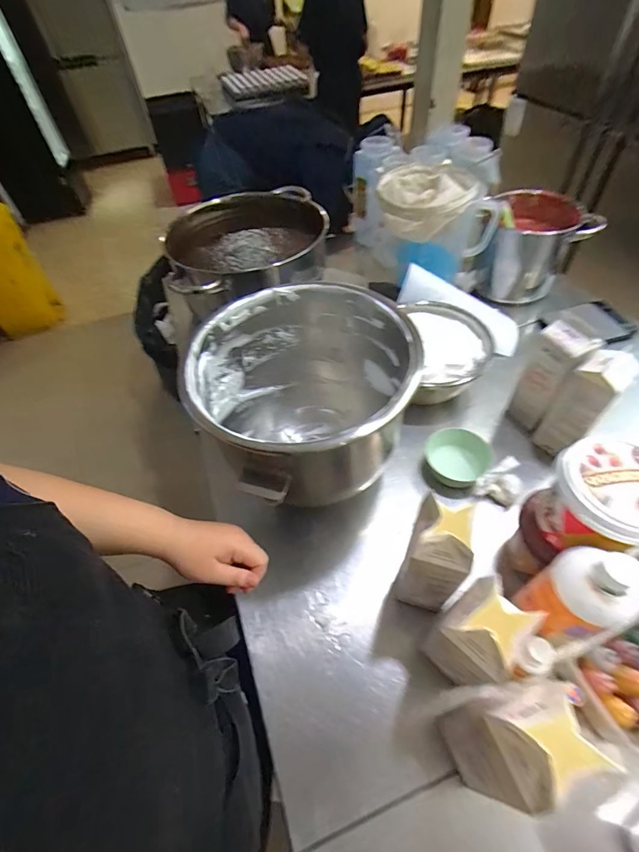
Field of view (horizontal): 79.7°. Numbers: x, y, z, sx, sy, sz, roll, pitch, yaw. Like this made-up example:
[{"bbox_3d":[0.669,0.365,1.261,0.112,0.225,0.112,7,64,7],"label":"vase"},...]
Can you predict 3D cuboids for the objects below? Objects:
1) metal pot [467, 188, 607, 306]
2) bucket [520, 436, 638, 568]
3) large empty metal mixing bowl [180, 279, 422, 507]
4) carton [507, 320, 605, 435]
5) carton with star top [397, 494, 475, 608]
[{"bbox_3d":[0.542,-0.468,1.021,0.253,0.208,0.205,1,53,6],"label":"metal pot"},{"bbox_3d":[0.342,0.115,0.490,0.127,0.164,0.123,-3,52,3],"label":"bucket"},{"bbox_3d":[-0.022,-0.026,0.647,0.320,0.266,0.330,-3,52,3],"label":"large empty metal mixing bowl"},{"bbox_3d":[0.421,-0.088,0.714,0.064,0.210,0.083,-32,56,-19],"label":"carton"},{"bbox_3d":[0.144,0.172,0.493,0.072,0.208,0.066,6,53,10],"label":"carton with star top"}]

